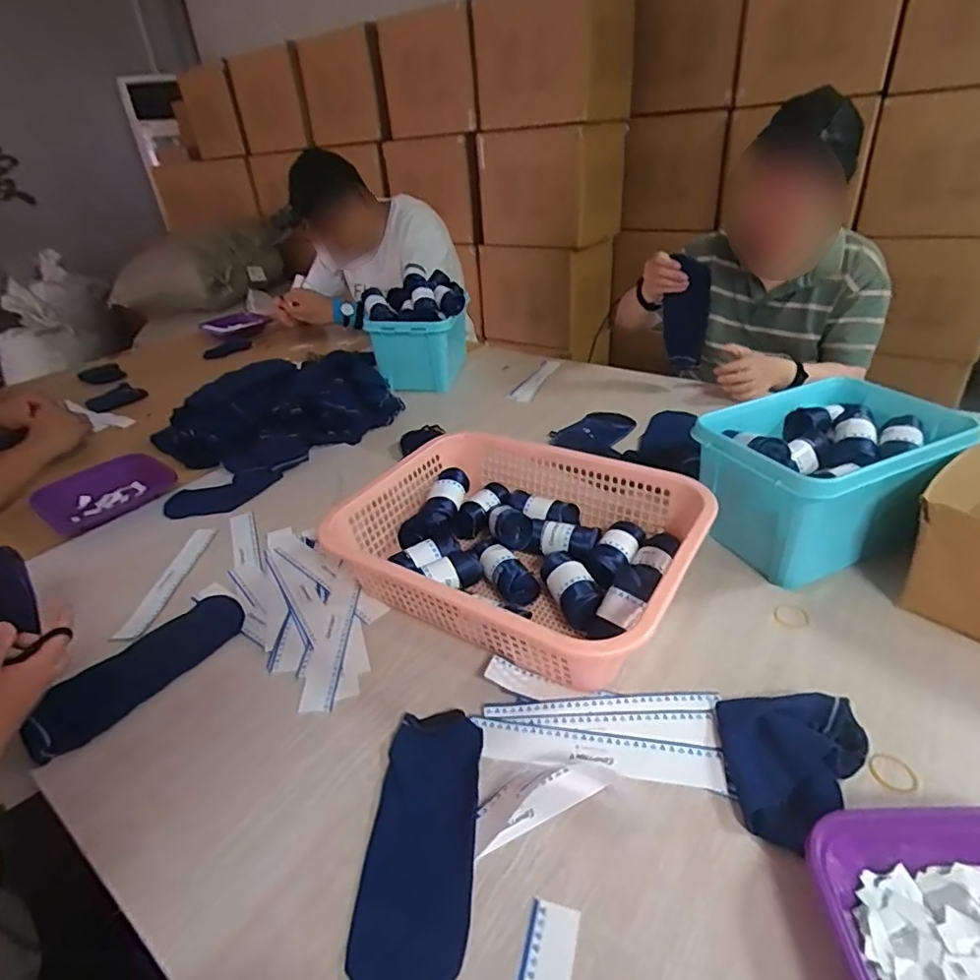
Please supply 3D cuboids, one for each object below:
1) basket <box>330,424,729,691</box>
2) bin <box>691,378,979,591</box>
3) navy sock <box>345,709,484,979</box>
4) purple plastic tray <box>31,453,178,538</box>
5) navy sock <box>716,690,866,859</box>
[{"bbox_3d":[0.032,0.065,0.669,0.387,0.107,0.296,16,39,30],"label":"basket"},{"bbox_3d":[0.419,-0.024,0.714,0.283,0.137,0.188,-16,34,-16],"label":"bin"},{"bbox_3d":[-0.053,0.271,0.449,0.084,0.012,0.202,-3,33,5],"label":"navy sock"},{"bbox_3d":[-0.640,0.002,0.951,0.174,0.034,0.180,21,42,36],"label":"purple plastic tray"},{"bbox_3d":[0.253,0.221,0.459,0.116,0.032,0.120,-3,33,5],"label":"navy sock"}]

